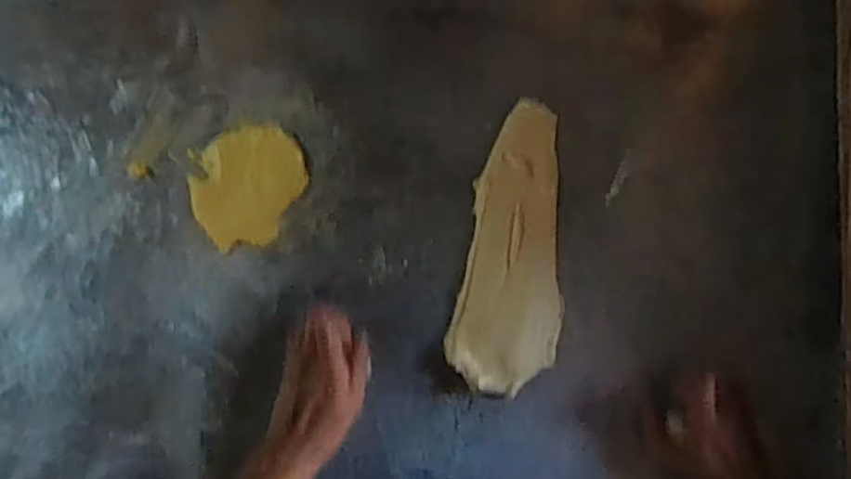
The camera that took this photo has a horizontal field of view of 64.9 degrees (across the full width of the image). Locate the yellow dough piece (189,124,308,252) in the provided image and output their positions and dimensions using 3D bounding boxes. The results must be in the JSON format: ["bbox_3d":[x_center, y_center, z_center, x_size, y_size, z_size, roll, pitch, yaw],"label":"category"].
[{"bbox_3d":[-0.171,-0.053,0.640,0.096,0.008,0.120,29,82,5],"label":"yellow dough piece"}]

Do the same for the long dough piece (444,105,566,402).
[{"bbox_3d":[0.087,0.006,0.619,0.094,0.013,0.264,11,80,2],"label":"long dough piece"}]

